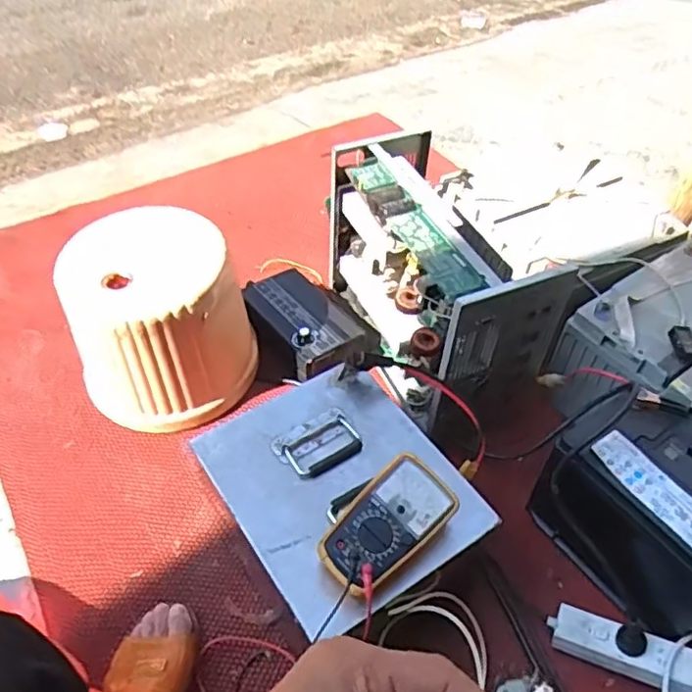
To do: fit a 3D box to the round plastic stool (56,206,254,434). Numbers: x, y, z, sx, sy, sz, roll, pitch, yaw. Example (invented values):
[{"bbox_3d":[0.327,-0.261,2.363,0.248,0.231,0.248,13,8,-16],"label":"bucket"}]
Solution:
[{"bbox_3d":[-0.294,-0.033,1.011,0.245,0.295,0.226,2,50,-2],"label":"round plastic stool"}]

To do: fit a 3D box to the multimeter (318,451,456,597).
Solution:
[{"bbox_3d":[0.047,0.211,0.732,0.089,0.054,0.167,37,57,24],"label":"multimeter"}]

